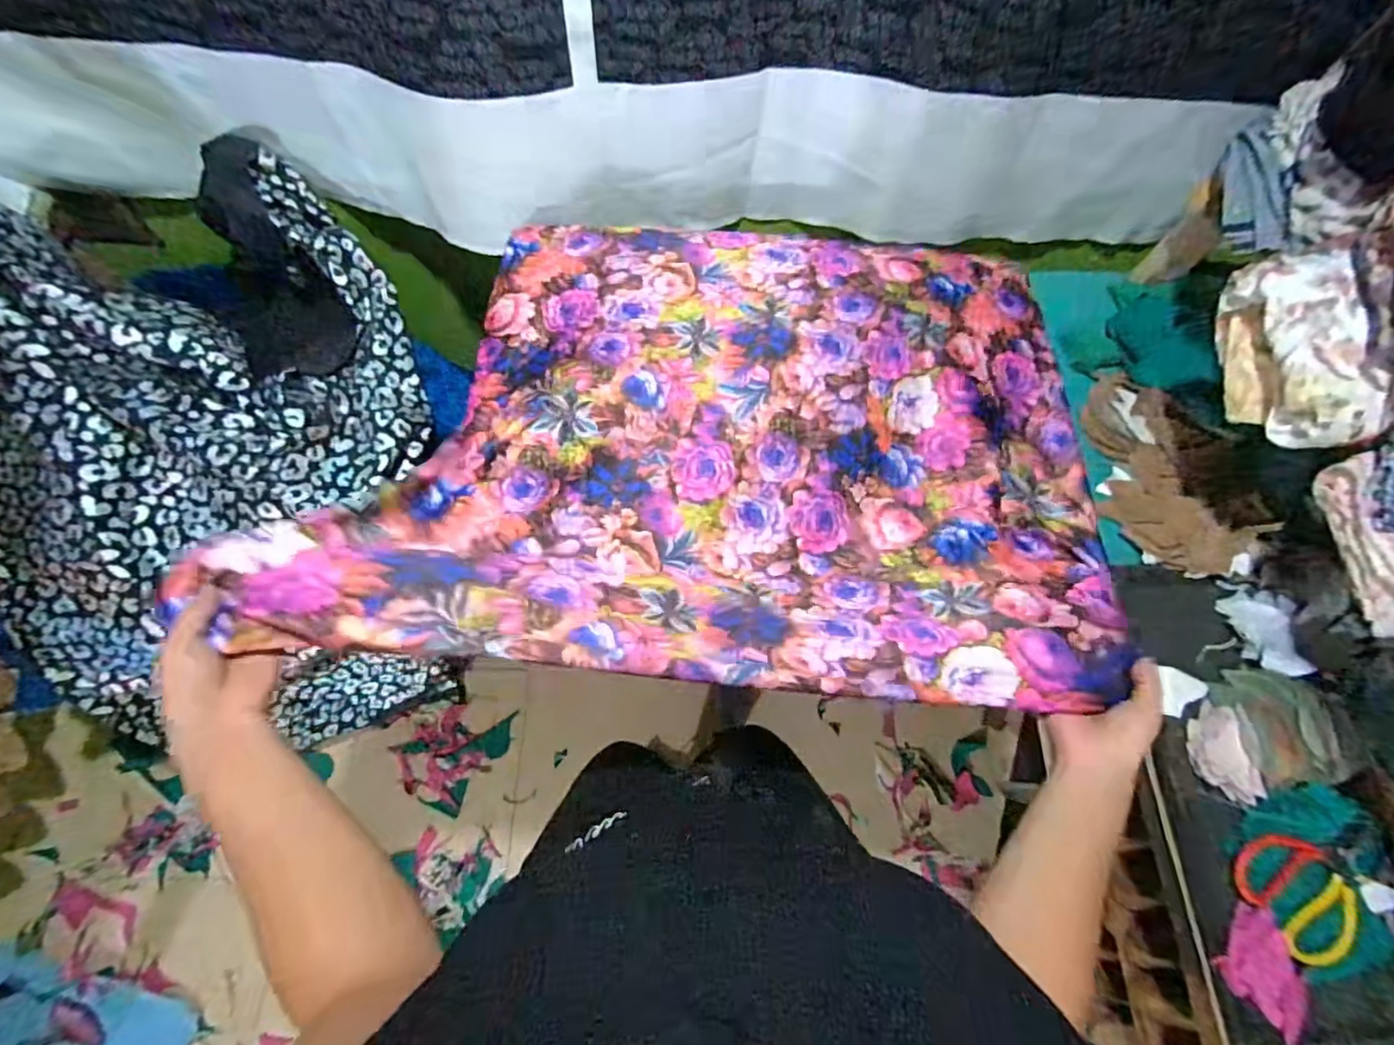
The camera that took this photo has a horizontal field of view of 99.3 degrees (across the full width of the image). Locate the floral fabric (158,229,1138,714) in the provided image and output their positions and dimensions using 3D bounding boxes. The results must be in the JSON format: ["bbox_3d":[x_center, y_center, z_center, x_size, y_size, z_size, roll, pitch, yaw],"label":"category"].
[{"bbox_3d":[0.072,-0.130,0.627,0.766,0.227,0.590,5,70,0],"label":"floral fabric"}]

